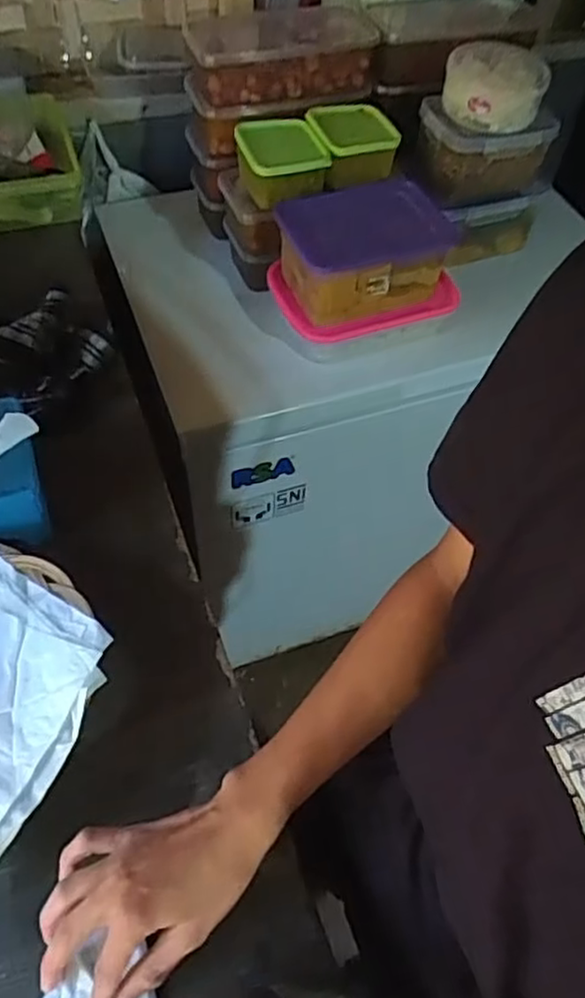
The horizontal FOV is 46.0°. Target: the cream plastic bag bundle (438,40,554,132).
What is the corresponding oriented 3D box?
[{"bbox_3d":[0.275,-0.564,0.946,0.132,0.068,0.116,21,57,12],"label":"cream plastic bag bundle"}]

